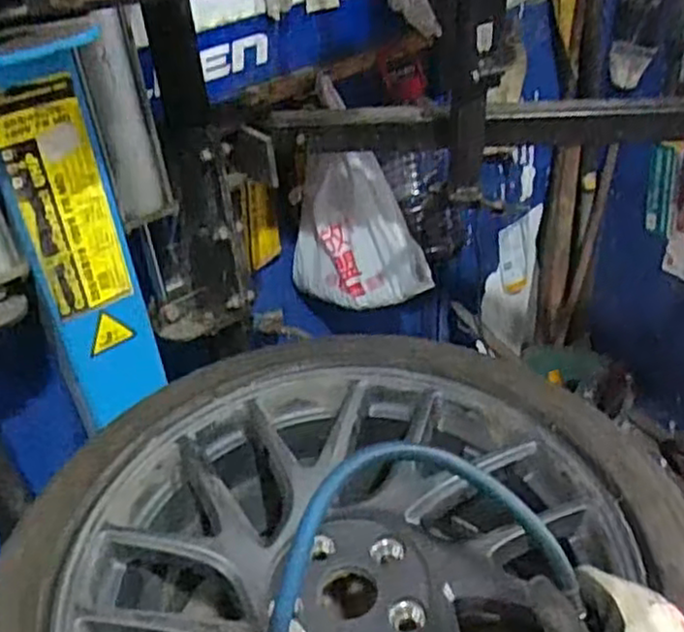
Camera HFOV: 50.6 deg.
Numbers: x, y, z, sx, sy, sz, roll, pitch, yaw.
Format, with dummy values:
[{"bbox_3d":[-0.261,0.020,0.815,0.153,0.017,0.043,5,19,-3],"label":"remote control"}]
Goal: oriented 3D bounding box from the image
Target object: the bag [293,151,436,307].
[{"bbox_3d":[0.030,-0.142,1.277,0.247,0.274,0.073,-4,38,2],"label":"bag"}]

